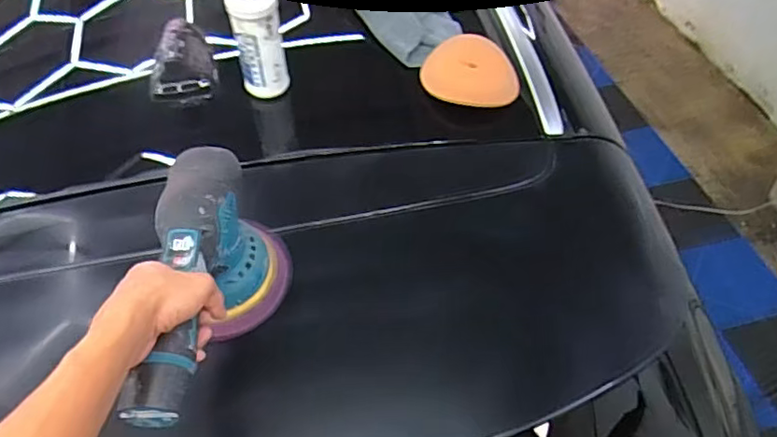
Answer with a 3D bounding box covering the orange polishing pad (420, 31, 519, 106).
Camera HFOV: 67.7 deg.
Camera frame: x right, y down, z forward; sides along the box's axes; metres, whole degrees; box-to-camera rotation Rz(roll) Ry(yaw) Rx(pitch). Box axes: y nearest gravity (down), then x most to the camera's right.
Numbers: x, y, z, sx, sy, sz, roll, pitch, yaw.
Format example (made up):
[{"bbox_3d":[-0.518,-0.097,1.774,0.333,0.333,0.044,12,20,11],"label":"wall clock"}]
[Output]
[{"bbox_3d":[0.120,-0.214,0.843,0.143,0.020,0.097,22,98,14],"label":"orange polishing pad"}]

